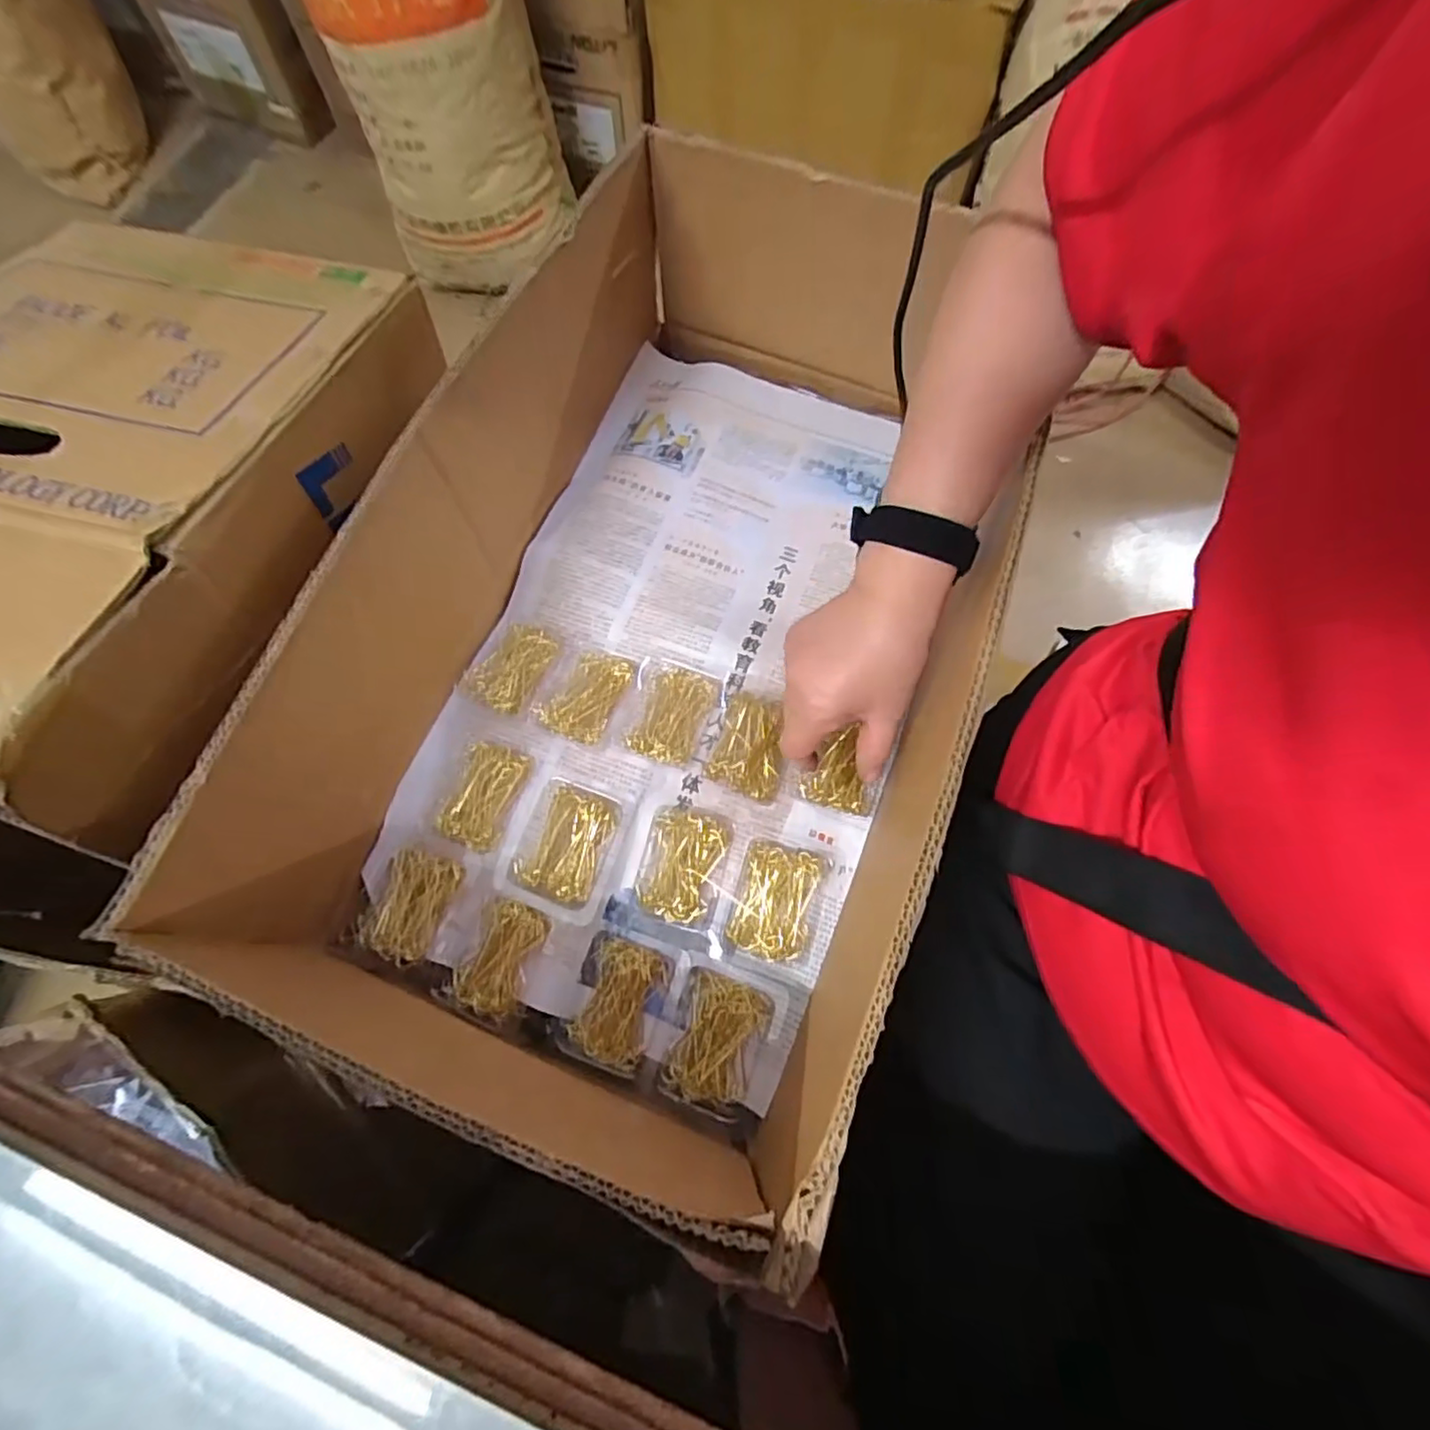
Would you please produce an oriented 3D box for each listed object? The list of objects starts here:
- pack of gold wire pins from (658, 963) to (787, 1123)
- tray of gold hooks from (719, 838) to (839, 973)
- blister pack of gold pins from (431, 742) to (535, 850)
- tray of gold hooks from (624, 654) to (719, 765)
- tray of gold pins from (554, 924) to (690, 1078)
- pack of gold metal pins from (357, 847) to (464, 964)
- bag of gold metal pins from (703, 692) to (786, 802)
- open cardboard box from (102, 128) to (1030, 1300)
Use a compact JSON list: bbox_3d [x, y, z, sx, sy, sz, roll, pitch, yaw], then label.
[{"bbox_3d":[0.005,0.203,0.392,0.063,0.016,0.080,16,71,6],"label":"pack of gold wire pins"},{"bbox_3d":[0.041,0.121,0.415,0.060,0.014,0.078,16,71,6],"label":"tray of gold hooks"},{"bbox_3d":[-0.161,0.053,0.435,0.042,0.020,0.071,21,71,7],"label":"blister pack of gold pins"},{"bbox_3d":[-0.035,-0.003,0.457,0.063,0.020,0.074,23,72,8],"label":"tray of gold hooks"},{"bbox_3d":[-0.060,0.184,0.413,0.066,0.029,0.081,19,71,7],"label":"tray of gold pins"},{"bbox_3d":[-0.202,0.123,0.413,0.045,0.010,0.070,23,72,8],"label":"pack of gold metal pins"},{"bbox_3d":[0.026,0.019,0.446,0.052,0.026,0.074,17,71,6],"label":"bag of gold metal pins"},{"bbox_3d":[-0.017,-0.070,0.422,0.336,0.182,0.605,17,71,6],"label":"open cardboard box"}]

